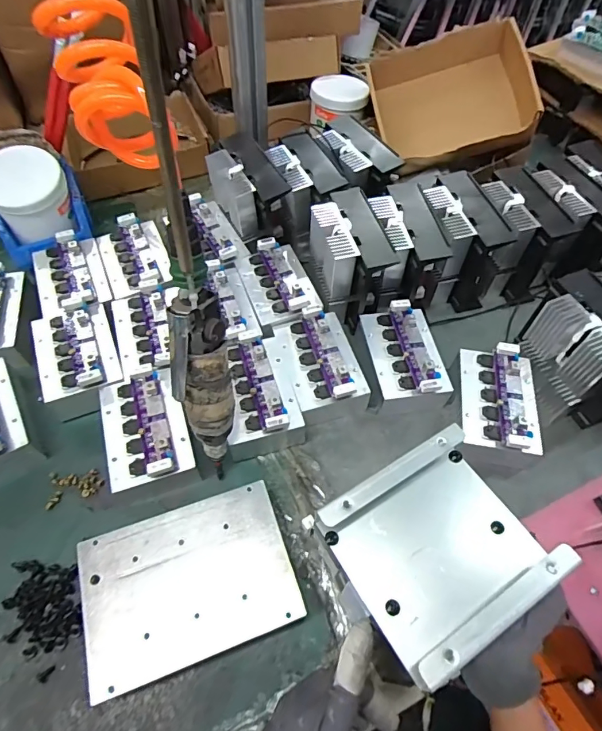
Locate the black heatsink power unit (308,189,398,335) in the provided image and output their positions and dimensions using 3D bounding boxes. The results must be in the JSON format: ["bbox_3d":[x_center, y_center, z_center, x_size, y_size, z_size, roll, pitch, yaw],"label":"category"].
[{"bbox_3d":[0.056,-0.132,0.552,0.073,0.104,0.133,-11,58,-9],"label":"black heatsink power unit"}]

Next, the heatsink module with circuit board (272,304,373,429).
[{"bbox_3d":[0.021,-0.002,0.514,0.085,0.048,0.125,-14,59,-11],"label":"heatsink module with circuit board"}]

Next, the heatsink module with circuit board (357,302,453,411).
[{"bbox_3d":[0.119,-0.009,0.526,0.093,0.053,0.126,-6,58,-7],"label":"heatsink module with circuit board"}]

